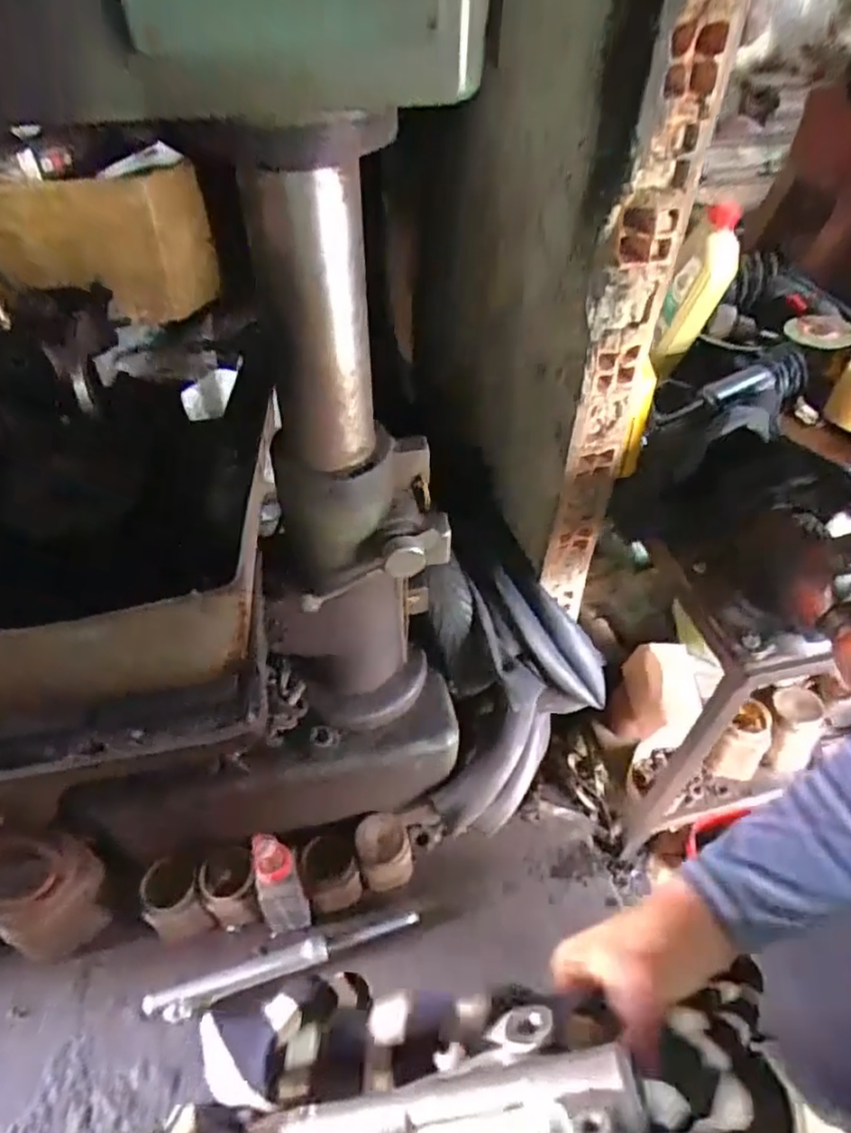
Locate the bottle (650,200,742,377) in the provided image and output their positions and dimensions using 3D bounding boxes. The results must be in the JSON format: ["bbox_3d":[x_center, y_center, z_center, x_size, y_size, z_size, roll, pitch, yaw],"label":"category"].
[{"bbox_3d":[0.430,-0.434,1.073,0.050,0.254,0.099,34,31,27],"label":"bottle"}]

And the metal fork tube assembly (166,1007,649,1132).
[{"bbox_3d":[-0.107,0.309,0.362,0.444,0.062,0.061,-20,47,12],"label":"metal fork tube assembly"}]

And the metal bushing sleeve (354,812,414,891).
[{"bbox_3d":[-0.076,0.523,1.231,0.095,0.135,0.094,0,47,0],"label":"metal bushing sleeve"}]

